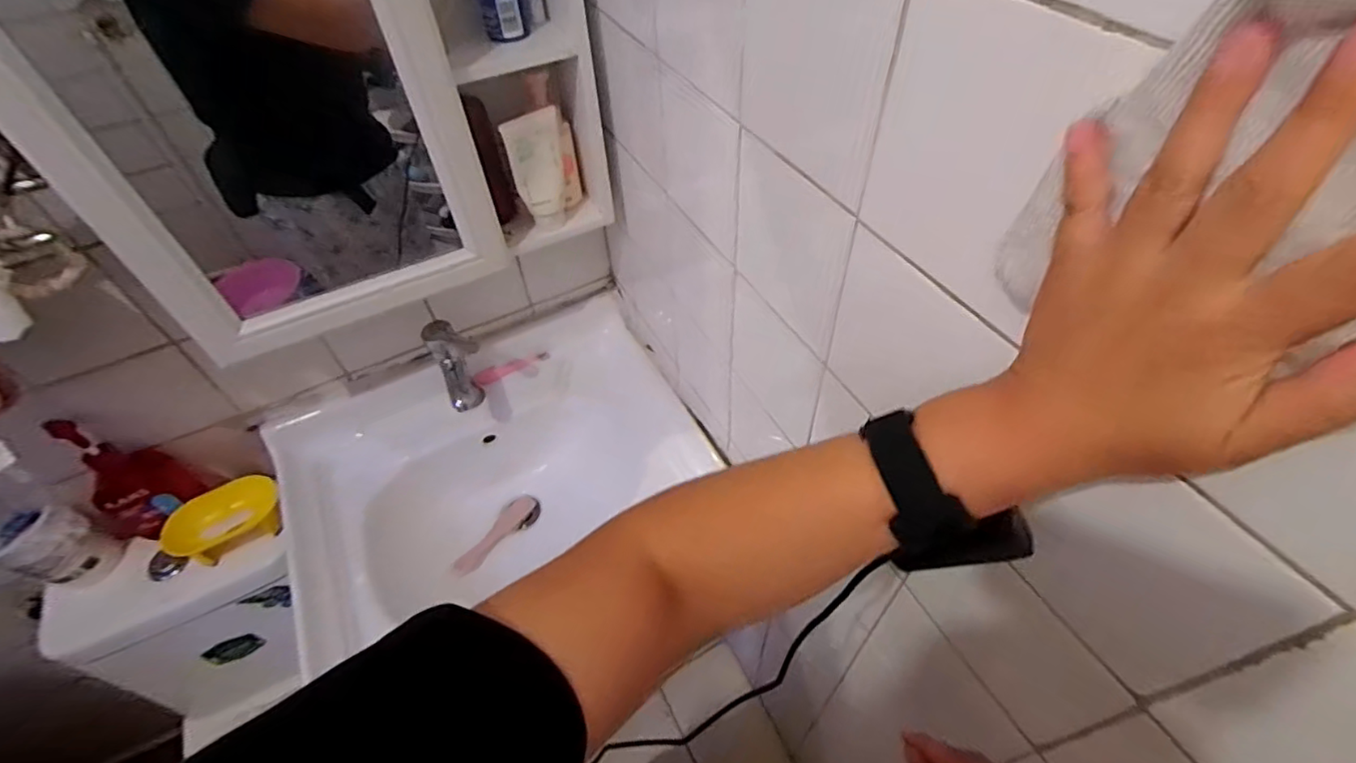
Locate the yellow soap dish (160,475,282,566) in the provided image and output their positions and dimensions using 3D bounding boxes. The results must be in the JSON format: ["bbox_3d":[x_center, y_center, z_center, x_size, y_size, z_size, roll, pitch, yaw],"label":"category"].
[{"bbox_3d":[-0.689,0.212,0.908,0.172,0.066,0.083,-27,53,-18],"label":"yellow soap dish"}]

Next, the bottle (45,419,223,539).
[{"bbox_3d":[-0.787,0.134,0.858,0.122,0.215,0.056,-35,56,-23],"label":"bottle"}]

